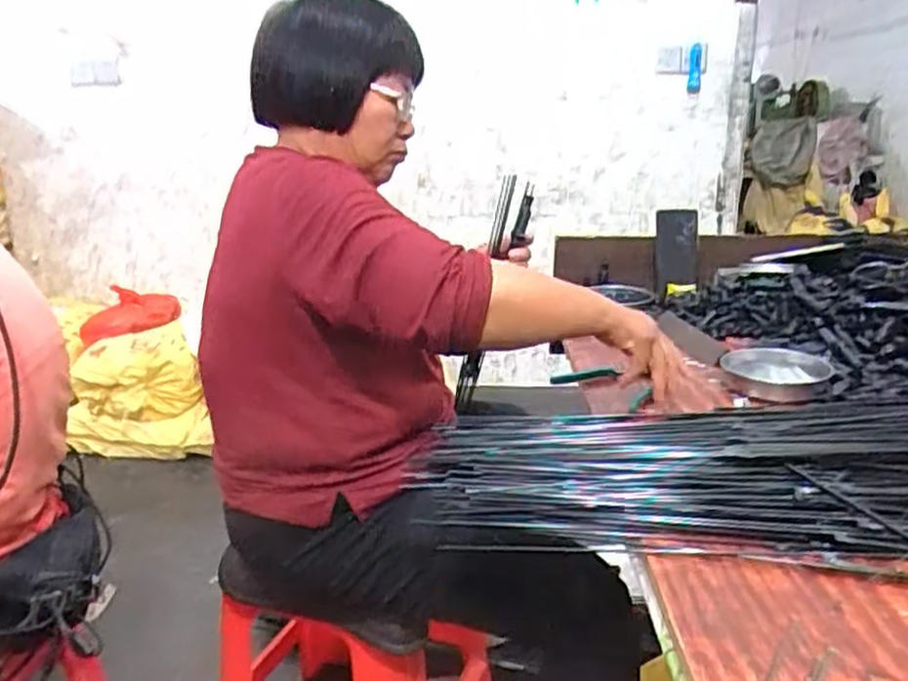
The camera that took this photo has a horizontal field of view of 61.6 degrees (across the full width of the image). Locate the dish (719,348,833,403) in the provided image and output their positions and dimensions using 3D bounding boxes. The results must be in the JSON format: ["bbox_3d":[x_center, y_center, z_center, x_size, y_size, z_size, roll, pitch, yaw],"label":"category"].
[{"bbox_3d":[0.422,0.032,0.999,0.129,0.015,0.147,6,19,22],"label":"dish"}]

